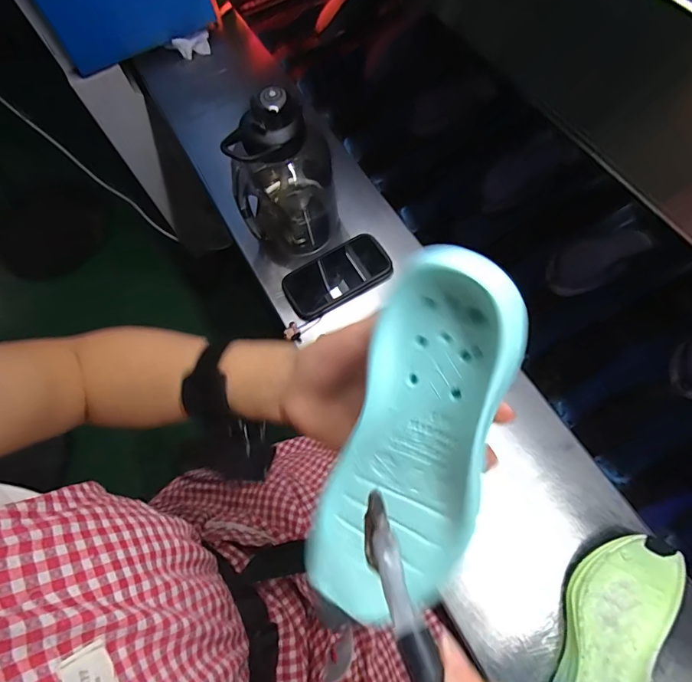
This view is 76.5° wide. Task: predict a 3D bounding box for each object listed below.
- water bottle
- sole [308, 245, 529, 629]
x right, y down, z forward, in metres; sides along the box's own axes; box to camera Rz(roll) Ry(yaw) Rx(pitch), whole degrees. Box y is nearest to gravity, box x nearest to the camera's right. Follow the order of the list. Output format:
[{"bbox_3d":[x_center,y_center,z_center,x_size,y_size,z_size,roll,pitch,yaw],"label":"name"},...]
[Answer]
[{"bbox_3d":[-0.082,-0.212,0.587,0.122,0.230,0.117,1,66,6],"label":"water bottle"},{"bbox_3d":[0.034,0.059,0.228,0.073,0.025,0.205,19,106,10],"label":"sole"}]

